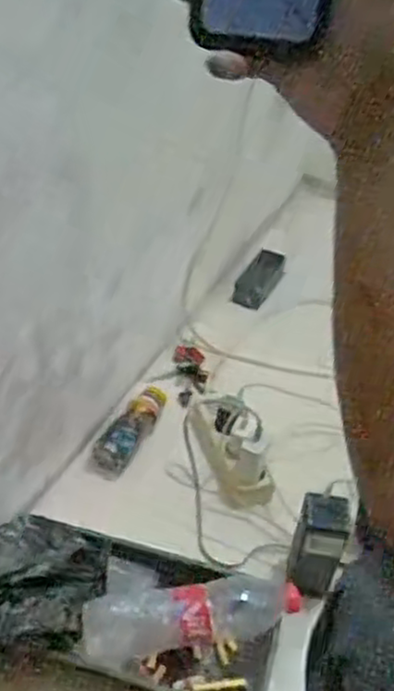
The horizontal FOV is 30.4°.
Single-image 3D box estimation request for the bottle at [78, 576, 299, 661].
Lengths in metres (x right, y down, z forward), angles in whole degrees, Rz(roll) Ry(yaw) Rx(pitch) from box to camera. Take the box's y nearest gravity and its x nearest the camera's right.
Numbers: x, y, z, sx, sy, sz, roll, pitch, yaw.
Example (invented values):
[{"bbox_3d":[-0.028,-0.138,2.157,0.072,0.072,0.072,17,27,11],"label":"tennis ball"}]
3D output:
[{"bbox_3d":[-0.004,0.284,0.758,0.223,0.051,0.059,-4,40,-11],"label":"bottle"}]

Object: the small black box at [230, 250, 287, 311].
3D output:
[{"bbox_3d":[0.113,-0.122,1.336,0.062,0.019,0.121,35,83,8],"label":"small black box"}]

